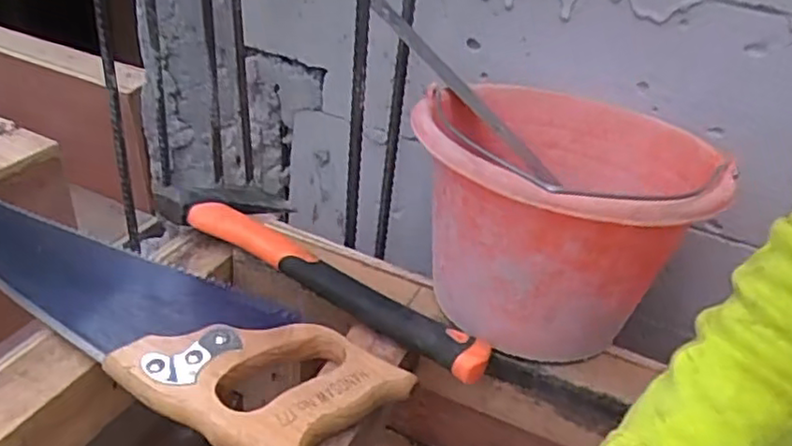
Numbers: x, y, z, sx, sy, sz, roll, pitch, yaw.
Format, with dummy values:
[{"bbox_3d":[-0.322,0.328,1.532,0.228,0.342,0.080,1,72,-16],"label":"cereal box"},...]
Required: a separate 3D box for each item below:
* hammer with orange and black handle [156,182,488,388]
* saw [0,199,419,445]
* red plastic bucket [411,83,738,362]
[{"bbox_3d":[-0.053,0.027,0.586,0.334,0.027,0.109,24,37,25],"label":"hammer with orange and black handle"},{"bbox_3d":[-0.233,0.041,0.539,0.503,0.022,0.118,25,37,25],"label":"saw"},{"bbox_3d":[0.124,-0.012,0.538,0.222,0.156,0.253,19,35,18],"label":"red plastic bucket"}]

